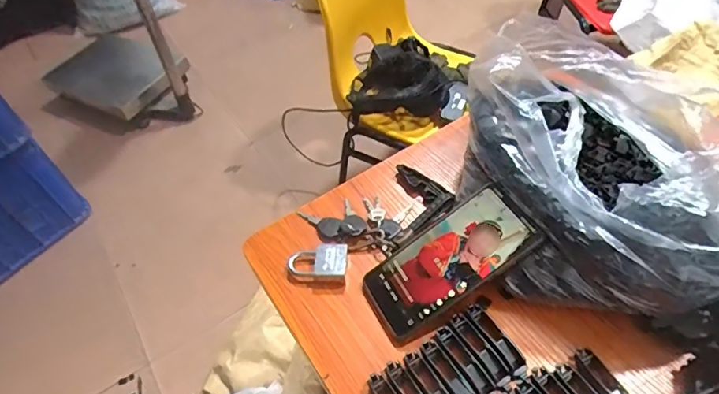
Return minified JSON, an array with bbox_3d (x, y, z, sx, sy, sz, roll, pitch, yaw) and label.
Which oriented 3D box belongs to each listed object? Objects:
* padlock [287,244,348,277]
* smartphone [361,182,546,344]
[{"bbox_3d":[-0.043,0.065,0.488,0.060,0.014,0.034,0,51,6],"label":"padlock"},{"bbox_3d":[0.083,0.061,0.454,0.167,0.012,0.077,-37,53,5],"label":"smartphone"}]

